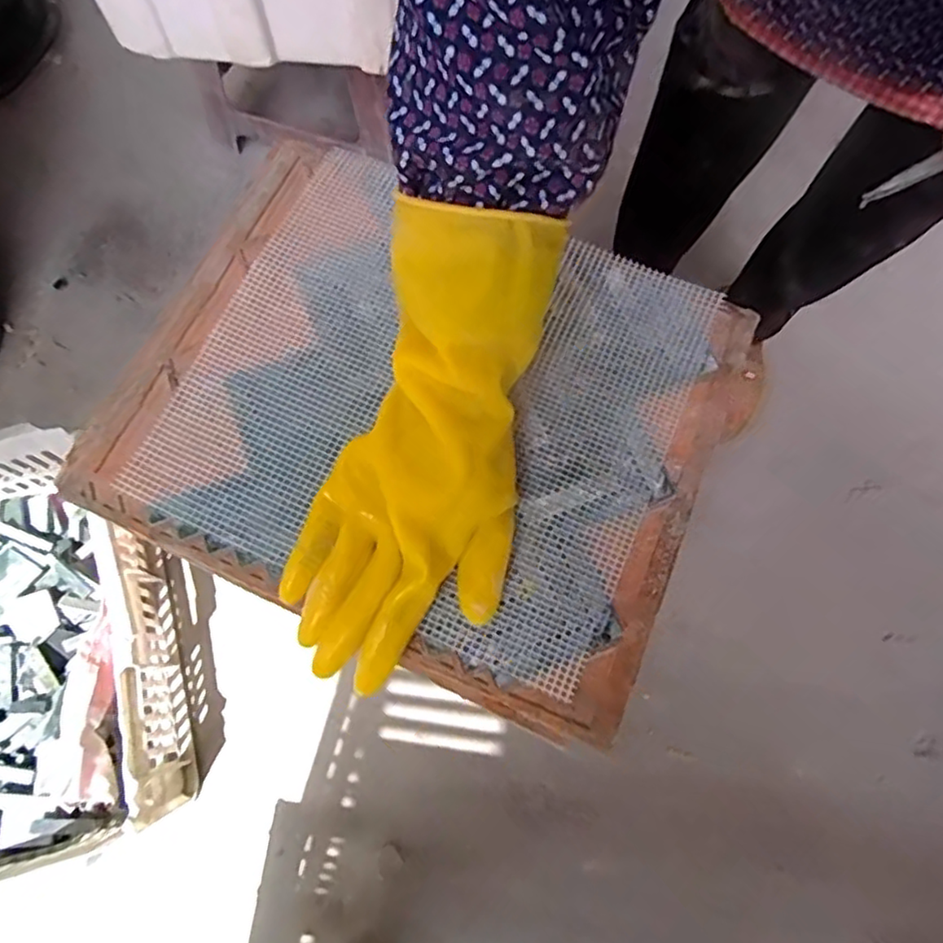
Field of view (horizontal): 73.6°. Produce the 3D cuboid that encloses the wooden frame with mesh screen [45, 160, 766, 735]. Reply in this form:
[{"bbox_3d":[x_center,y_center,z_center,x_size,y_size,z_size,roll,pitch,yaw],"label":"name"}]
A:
[{"bbox_3d":[-0.026,-0.046,0.400,0.356,0.024,0.294,25,74,7],"label":"wooden frame with mesh screen"}]

